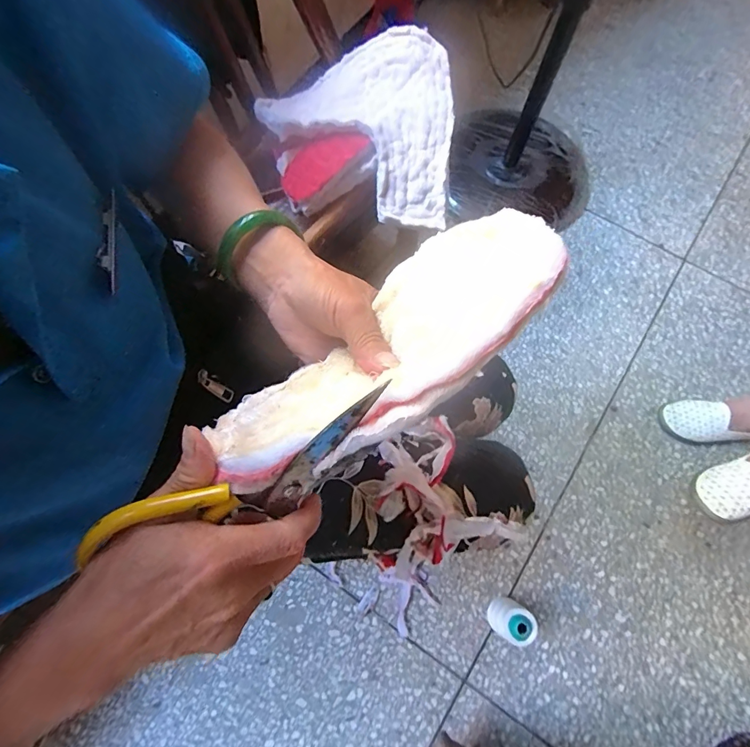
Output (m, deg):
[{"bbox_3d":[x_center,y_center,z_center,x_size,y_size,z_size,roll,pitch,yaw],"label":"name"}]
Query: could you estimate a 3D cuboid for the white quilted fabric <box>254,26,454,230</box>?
[{"bbox_3d":[-0.030,-0.382,0.661,0.293,0.060,0.286,5,95,-1],"label":"white quilted fabric"}]

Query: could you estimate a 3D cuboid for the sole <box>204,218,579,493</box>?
[{"bbox_3d":[0.005,-0.014,0.248,0.221,0.027,0.088,-37,46,3],"label":"sole"}]

